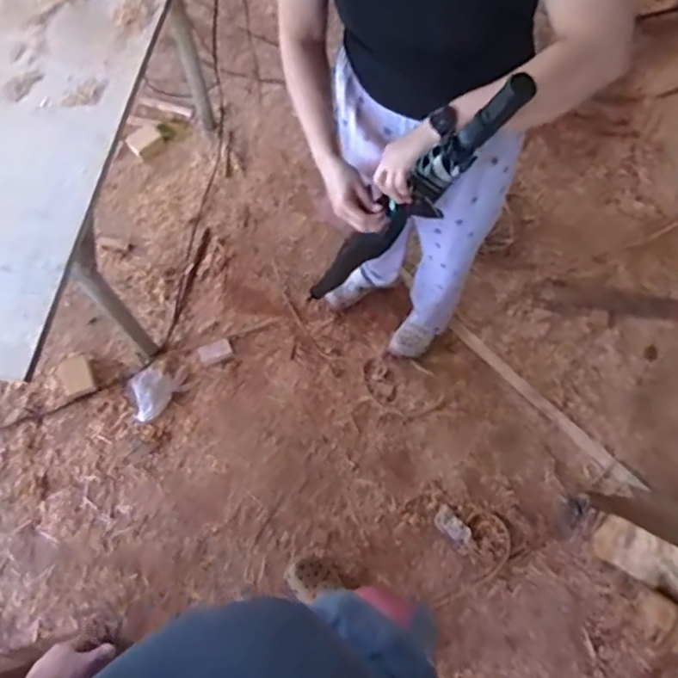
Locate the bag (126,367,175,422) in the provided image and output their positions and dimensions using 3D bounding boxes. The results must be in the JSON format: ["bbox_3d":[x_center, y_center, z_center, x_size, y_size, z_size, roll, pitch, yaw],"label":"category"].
[{"bbox_3d":[-0.529,0.148,1.597,0.130,0.042,0.139,-31,73,-12],"label":"bag"}]

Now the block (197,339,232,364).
[{"bbox_3d":[-0.361,0.037,1.662,0.091,0.021,0.051,-22,72,-9],"label":"block"}]

